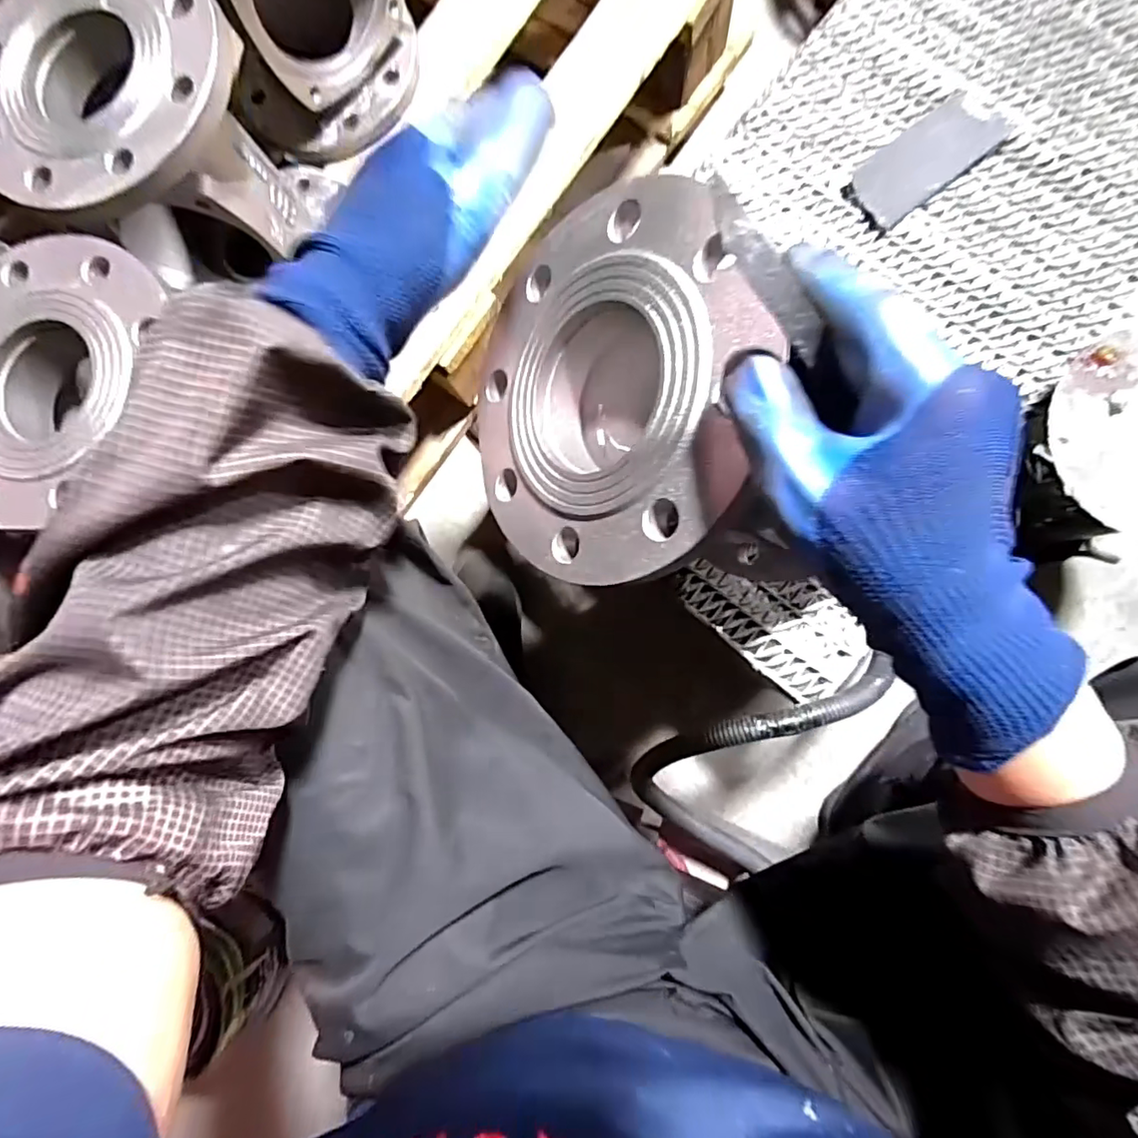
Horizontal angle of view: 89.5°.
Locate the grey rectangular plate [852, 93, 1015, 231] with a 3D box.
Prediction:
[{"bbox_3d":[0.320,-0.369,0.517,0.135,0.012,0.064,-37,82,2],"label":"grey rectangular plate"}]

